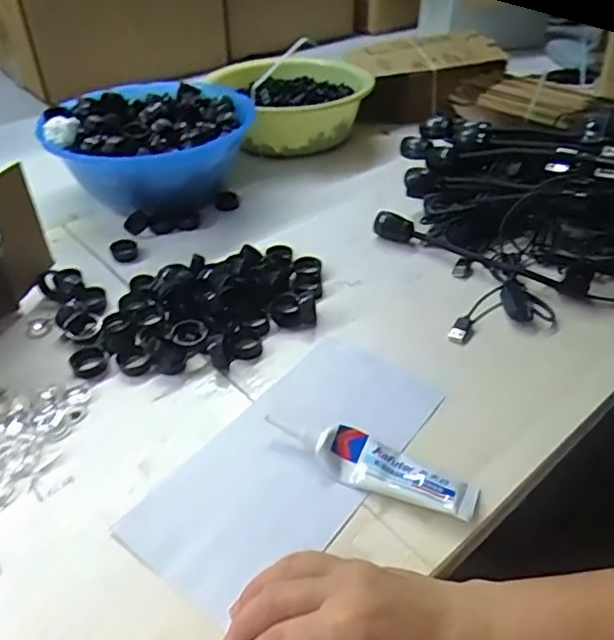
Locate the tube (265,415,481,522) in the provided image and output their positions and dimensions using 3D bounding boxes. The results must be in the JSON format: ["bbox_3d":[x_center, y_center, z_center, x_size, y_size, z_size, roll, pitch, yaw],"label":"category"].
[{"bbox_3d":[0.043,0.098,0.400,0.145,0.020,0.032,18,43,20],"label":"tube"}]

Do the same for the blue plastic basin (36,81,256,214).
[{"bbox_3d":[-0.183,-0.206,0.701,0.192,0.102,0.203,0,40,0],"label":"blue plastic basin"}]

